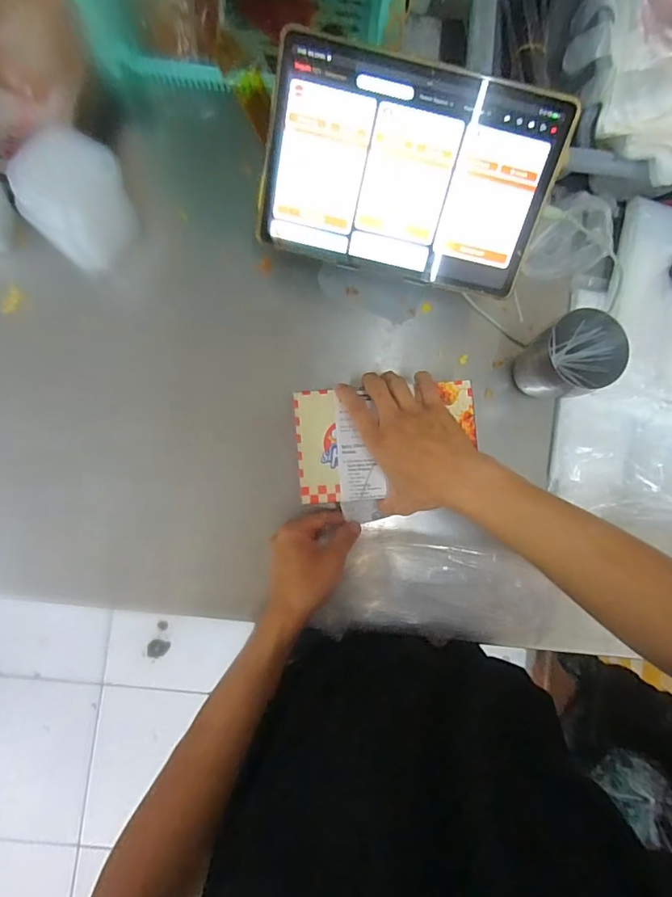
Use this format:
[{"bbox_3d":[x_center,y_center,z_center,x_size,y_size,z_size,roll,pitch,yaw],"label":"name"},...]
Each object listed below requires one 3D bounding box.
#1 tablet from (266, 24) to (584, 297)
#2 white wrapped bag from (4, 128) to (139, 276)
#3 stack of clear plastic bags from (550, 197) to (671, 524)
[{"bbox_3d":[0.065,-0.246,0.443,0.255,0.007,0.169,12,119,-2],"label":"tablet"},{"bbox_3d":[-0.242,-0.235,0.466,0.097,0.099,0.072,-43,90,-6],"label":"white wrapped bag"},{"bbox_3d":[0.391,-0.090,0.536,0.255,0.028,0.344,10,85,-3],"label":"stack of clear plastic bags"}]

